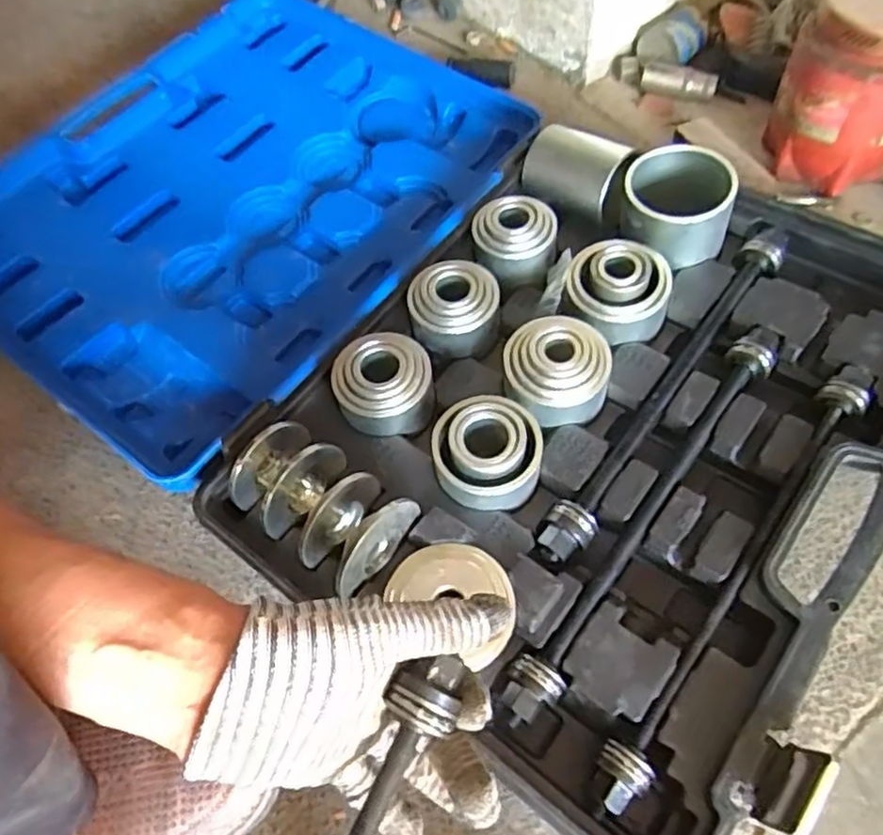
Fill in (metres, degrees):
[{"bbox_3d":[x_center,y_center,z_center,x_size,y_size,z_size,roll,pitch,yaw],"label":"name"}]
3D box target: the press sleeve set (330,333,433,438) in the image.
[{"bbox_3d":[-0.044,-0.026,0.529,0.072,0.035,0.071,-2,60,3],"label":"press sleeve set"}]

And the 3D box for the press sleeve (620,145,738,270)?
[{"bbox_3d":[0.194,-0.174,0.576,0.090,0.057,0.084,19,63,15],"label":"press sleeve"}]

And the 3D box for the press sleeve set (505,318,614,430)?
[{"bbox_3d":[0.086,-0.038,0.525,0.074,0.048,0.074,-2,60,3],"label":"press sleeve set"}]

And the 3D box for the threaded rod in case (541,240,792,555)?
[{"bbox_3d":[0.176,-0.027,0.527,0.030,0.027,0.332,33,68,21],"label":"threaded rod in case"}]

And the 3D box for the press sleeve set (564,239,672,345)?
[{"bbox_3d":[0.142,-0.108,0.553,0.080,0.046,0.078,-2,60,3],"label":"press sleeve set"}]

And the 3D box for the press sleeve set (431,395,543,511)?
[{"bbox_3d":[0.032,0.023,0.495,0.076,0.038,0.076,-3,60,3],"label":"press sleeve set"}]

